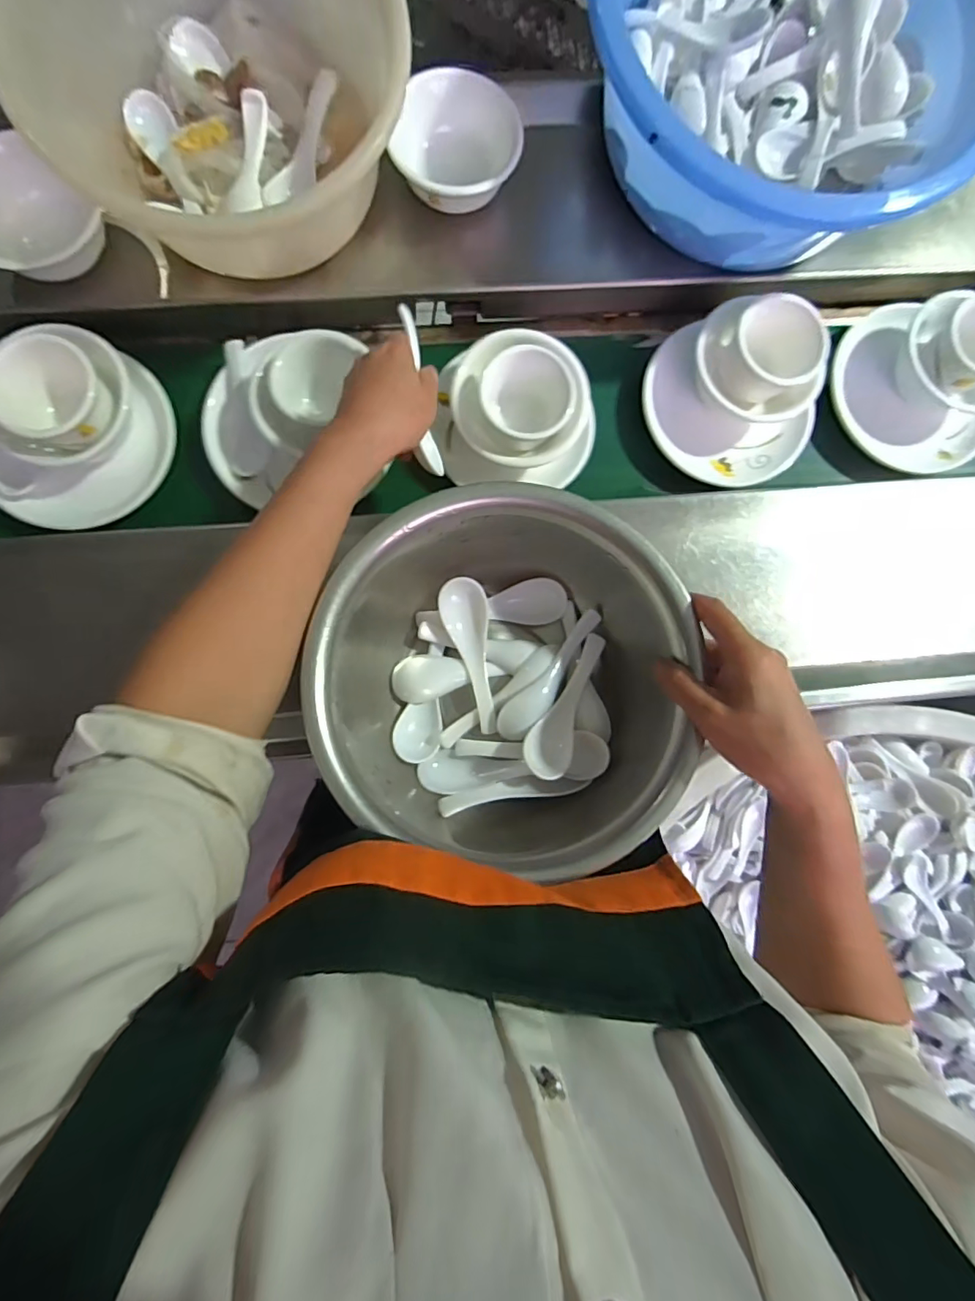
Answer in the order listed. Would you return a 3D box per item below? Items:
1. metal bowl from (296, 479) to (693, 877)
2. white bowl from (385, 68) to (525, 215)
[{"bbox_3d":[0.013,0.015,0.364,0.241,0.102,0.234,0,85,-4],"label":"metal bowl"},{"bbox_3d":[-0.027,-0.414,0.429,0.108,0.043,0.090,-1,85,-4],"label":"white bowl"}]

